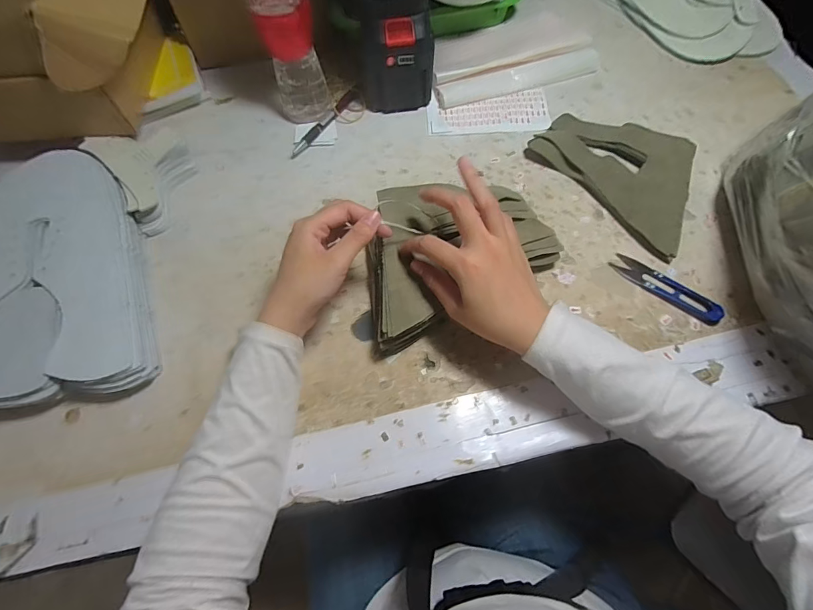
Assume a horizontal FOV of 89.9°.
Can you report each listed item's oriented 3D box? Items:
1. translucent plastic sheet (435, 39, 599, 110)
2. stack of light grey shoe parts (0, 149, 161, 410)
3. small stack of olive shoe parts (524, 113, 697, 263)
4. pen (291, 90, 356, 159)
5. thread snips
[{"bbox_3d":[0.138,-0.290,0.506,0.205,0.026,0.040,-14,66,-4],"label":"translucent plastic sheet"},{"bbox_3d":[-0.349,-0.034,0.405,0.206,0.042,0.268,-9,66,-1],"label":"stack of light grey shoe parts"},{"bbox_3d":[0.245,-0.153,0.440,0.133,0.020,0.189,-36,69,-13],"label":"small stack of olive shoe parts"},{"bbox_3d":[-0.098,-0.219,0.491,0.014,0.012,0.118,29,70,15],"label":"pen"},{"bbox_3d":[0.247,-0.016,0.387,0.102,0.010,0.023,40,73,18],"label":"thread snips"}]

